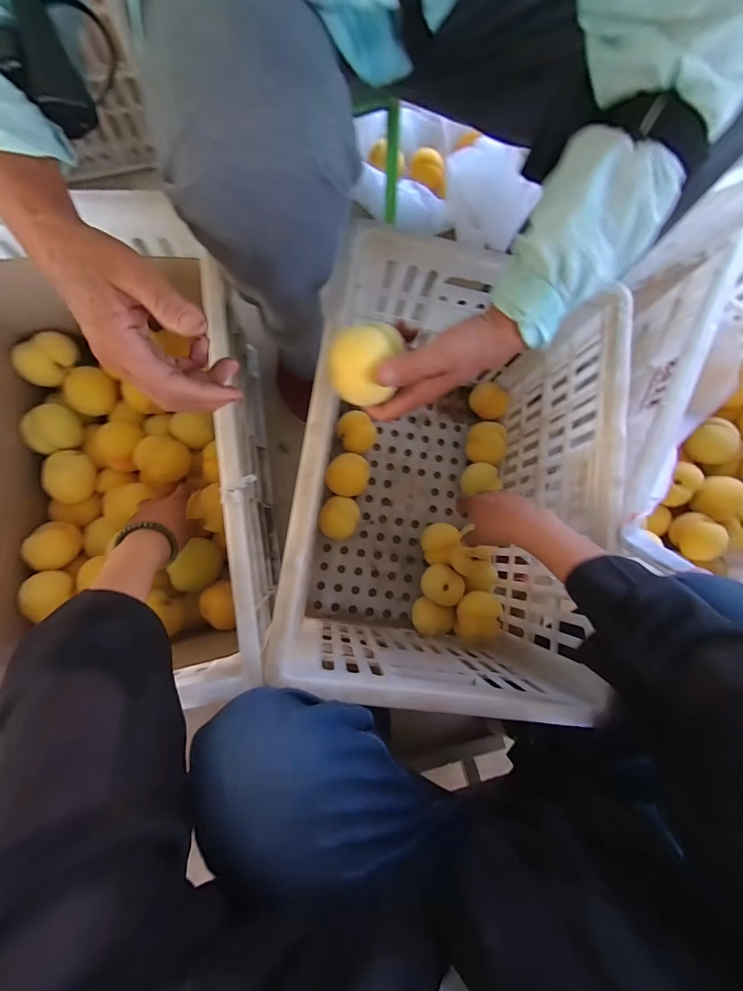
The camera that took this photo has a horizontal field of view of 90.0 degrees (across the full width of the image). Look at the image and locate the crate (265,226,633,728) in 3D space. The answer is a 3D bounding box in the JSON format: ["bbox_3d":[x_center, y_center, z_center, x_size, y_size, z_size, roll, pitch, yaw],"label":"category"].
[{"bbox_3d":[0.092,-0.021,0.534,0.336,0.304,0.486,11,82,-6],"label":"crate"}]

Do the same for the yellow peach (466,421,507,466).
[{"bbox_3d":[0.207,-0.091,0.677,0.067,0.064,0.073,1,83,-7],"label":"yellow peach"}]

